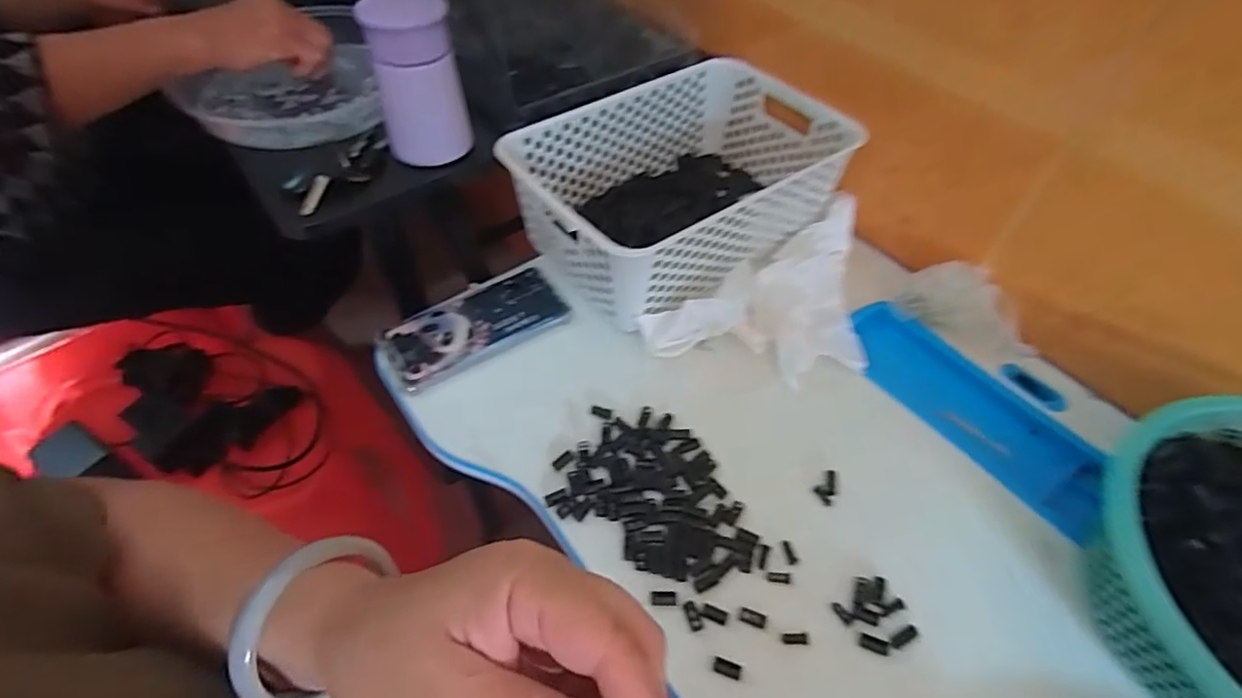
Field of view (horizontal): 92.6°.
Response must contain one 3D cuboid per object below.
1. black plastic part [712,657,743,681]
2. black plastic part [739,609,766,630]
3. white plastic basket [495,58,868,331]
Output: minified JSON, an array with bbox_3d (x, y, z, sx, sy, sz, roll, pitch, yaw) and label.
[{"bbox_3d":[0.065,0.195,0.362,0.017,0.004,0.009,17,53,13],"label":"black plastic part"},{"bbox_3d":[0.086,0.174,0.383,0.017,0.004,0.009,15,53,11],"label":"black plastic part"},{"bbox_3d":[0.057,-0.164,0.580,0.299,0.100,0.202,-34,59,-24],"label":"white plastic basket"}]

